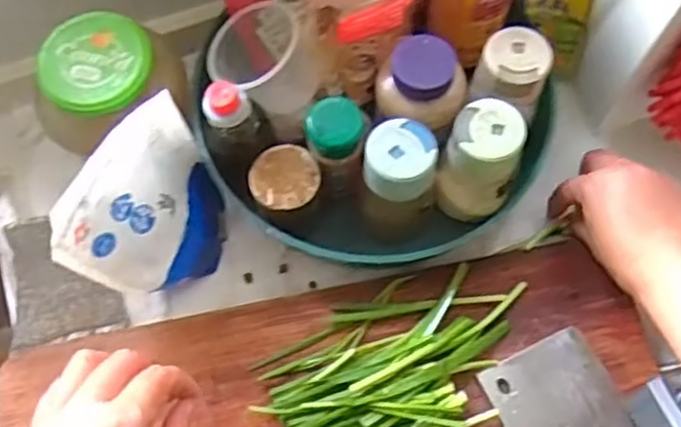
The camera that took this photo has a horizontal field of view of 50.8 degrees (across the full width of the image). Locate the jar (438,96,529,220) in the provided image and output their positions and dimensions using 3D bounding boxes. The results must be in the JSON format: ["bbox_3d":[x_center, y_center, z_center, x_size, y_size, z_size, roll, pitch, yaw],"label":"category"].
[{"bbox_3d":[0.103,-0.037,0.531,0.051,0.091,0.054,0,69,1],"label":"jar"}]

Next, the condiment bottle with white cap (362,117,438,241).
[{"bbox_3d":[0.044,-0.024,0.525,0.055,0.086,0.051,12,70,6],"label":"condiment bottle with white cap"}]

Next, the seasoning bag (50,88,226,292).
[{"bbox_3d":[-0.135,0.004,0.526,0.054,0.171,0.123,36,74,13],"label":"seasoning bag"}]

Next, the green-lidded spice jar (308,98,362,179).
[{"bbox_3d":[-0.003,-0.047,0.544,0.041,0.087,0.044,0,69,1],"label":"green-lidded spice jar"}]

